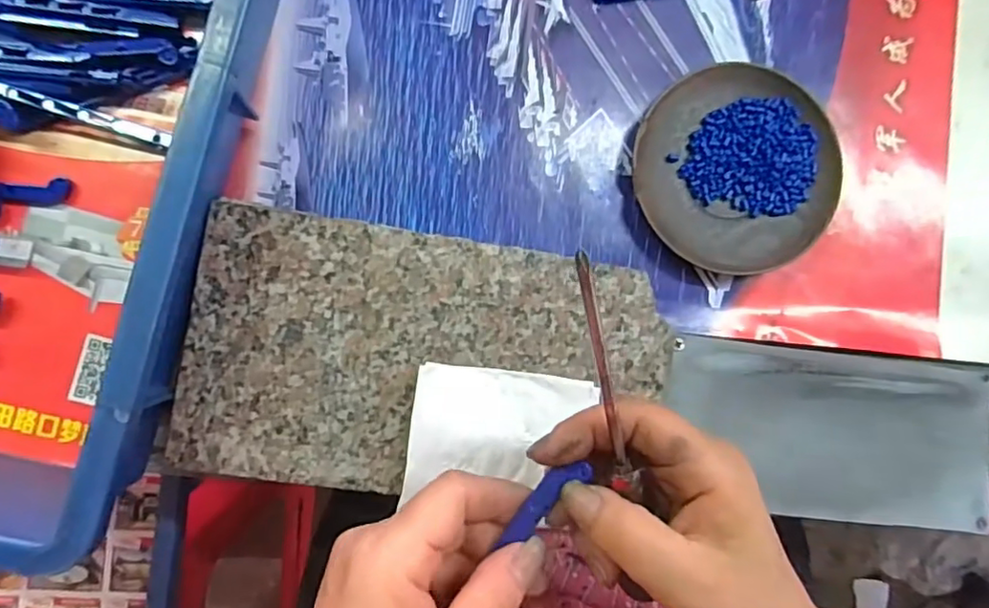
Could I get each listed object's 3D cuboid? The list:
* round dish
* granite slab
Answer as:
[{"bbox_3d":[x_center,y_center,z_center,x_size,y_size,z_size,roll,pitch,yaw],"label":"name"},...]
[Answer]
[{"bbox_3d":[0.136,-0.076,0.333,0.110,0.017,0.113,0,88,-5],"label":"round dish"},{"bbox_3d":[-0.033,0.031,0.310,0.237,0.025,0.130,8,87,-4],"label":"granite slab"}]

